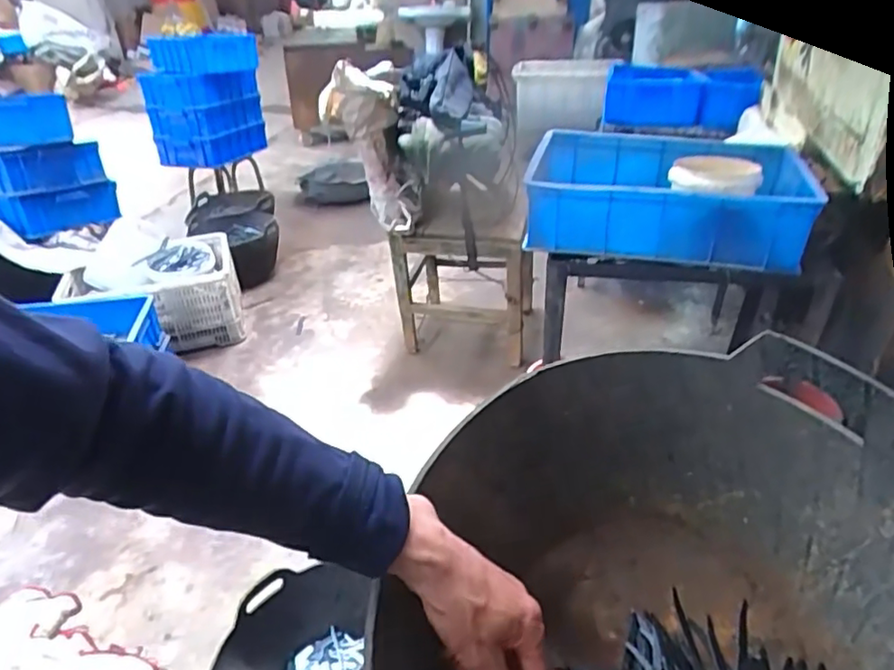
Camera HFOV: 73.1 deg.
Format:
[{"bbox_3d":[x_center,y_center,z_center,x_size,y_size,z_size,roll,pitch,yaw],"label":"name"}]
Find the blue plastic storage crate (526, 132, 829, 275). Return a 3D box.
[{"bbox_3d":[0.430,-0.283,1.217,0.496,0.156,0.354,5,34,12],"label":"blue plastic storage crate"}]

